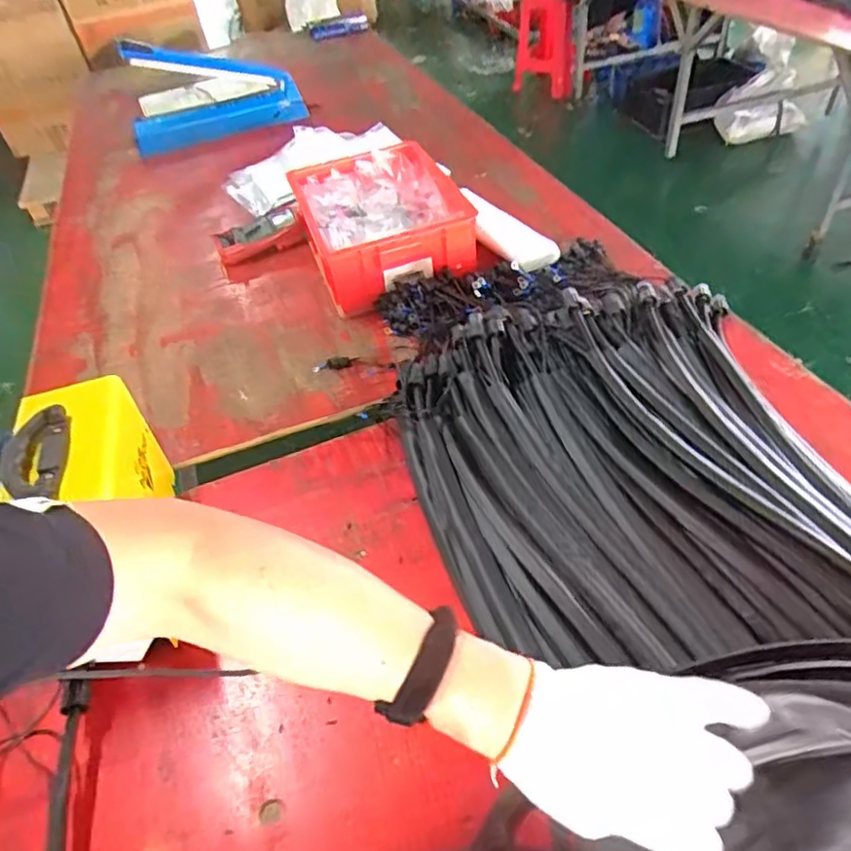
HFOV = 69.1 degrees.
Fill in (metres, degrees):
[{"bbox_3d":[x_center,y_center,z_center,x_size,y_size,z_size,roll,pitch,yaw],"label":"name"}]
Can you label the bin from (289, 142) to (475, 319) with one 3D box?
[{"bbox_3d":[-0.079,-0.429,1.284,0.342,0.128,0.391,-17,47,-8],"label":"bin"}]

